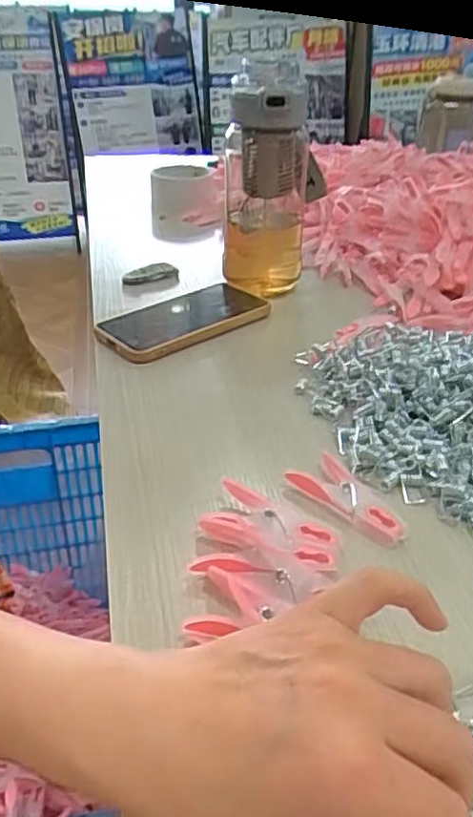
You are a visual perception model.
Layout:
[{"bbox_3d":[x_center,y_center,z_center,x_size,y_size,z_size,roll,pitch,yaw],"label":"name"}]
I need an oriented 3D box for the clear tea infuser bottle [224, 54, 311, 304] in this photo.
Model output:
[{"bbox_3d":[0.028,-0.231,0.638,0.082,0.192,0.099,0,33,-1],"label":"clear tea infuser bottle"}]

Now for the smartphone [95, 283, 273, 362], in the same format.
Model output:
[{"bbox_3d":[-0.047,-0.087,0.592,0.164,0.008,0.083,-21,39,-30],"label":"smartphone"}]

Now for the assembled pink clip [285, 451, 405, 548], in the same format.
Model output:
[{"bbox_3d":[0.067,0.052,0.379,0.034,0.009,0.076,-21,39,-30],"label":"assembled pink clip"}]

